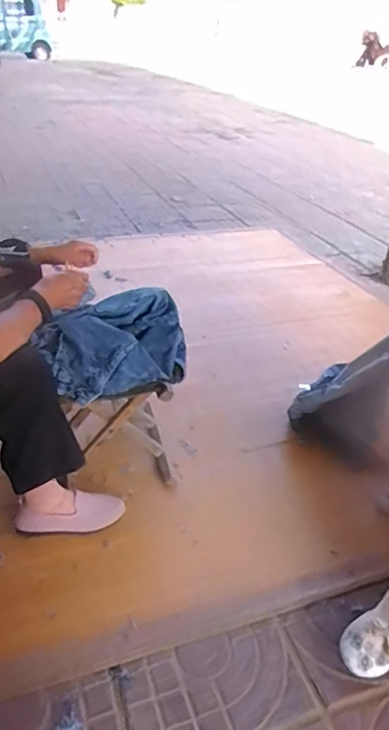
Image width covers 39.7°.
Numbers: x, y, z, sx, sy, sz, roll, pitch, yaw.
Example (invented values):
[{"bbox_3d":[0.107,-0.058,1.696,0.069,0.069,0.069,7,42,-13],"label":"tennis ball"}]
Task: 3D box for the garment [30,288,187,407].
[{"bbox_3d":[-0.175,-0.037,1.129,0.314,0.174,0.150,-4,33,-8],"label":"garment"}]

